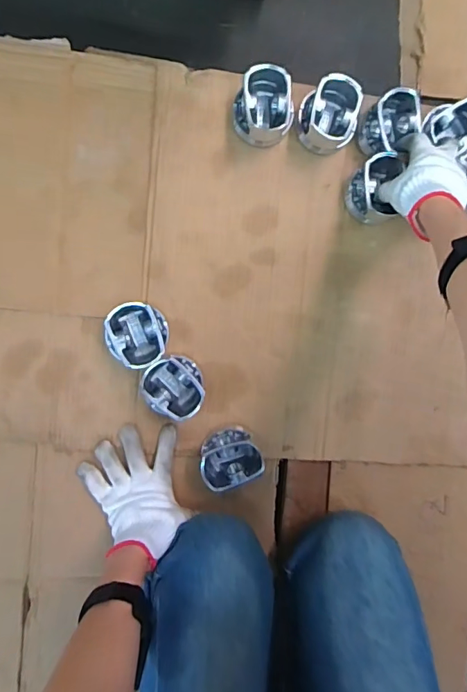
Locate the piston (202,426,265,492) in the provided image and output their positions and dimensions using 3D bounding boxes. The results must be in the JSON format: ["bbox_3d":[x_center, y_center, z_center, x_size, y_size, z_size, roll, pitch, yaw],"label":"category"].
[{"bbox_3d":[-0.006,0.141,0.581,0.072,0.052,0.064,-33,97,-4],"label":"piston"}]

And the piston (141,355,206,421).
[{"bbox_3d":[-0.073,0.048,0.564,0.075,0.057,0.069,-1,94,-7],"label":"piston"}]

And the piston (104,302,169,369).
[{"bbox_3d":[-0.118,-0.014,0.556,0.074,0.049,0.076,4,94,-7],"label":"piston"}]

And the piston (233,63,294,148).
[{"bbox_3d":[0.038,-0.295,0.562,0.067,0.063,0.070,-1,94,-7],"label":"piston"}]

